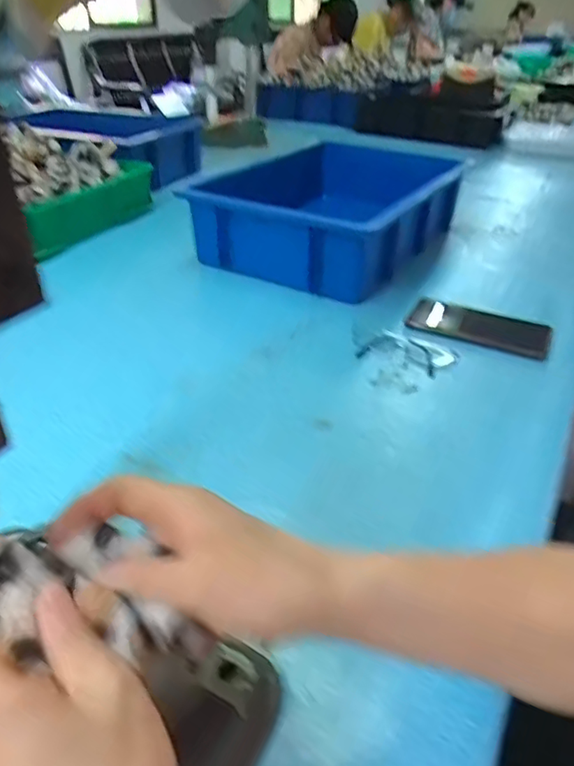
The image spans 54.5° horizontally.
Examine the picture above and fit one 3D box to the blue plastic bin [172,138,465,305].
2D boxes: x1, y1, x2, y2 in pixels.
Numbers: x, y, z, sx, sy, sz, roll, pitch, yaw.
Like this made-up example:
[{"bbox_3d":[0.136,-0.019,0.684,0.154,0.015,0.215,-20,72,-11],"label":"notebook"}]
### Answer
[{"bbox_3d":[0.077,-0.282,0.913,0.324,0.112,0.442,17,37,21],"label":"blue plastic bin"}]

